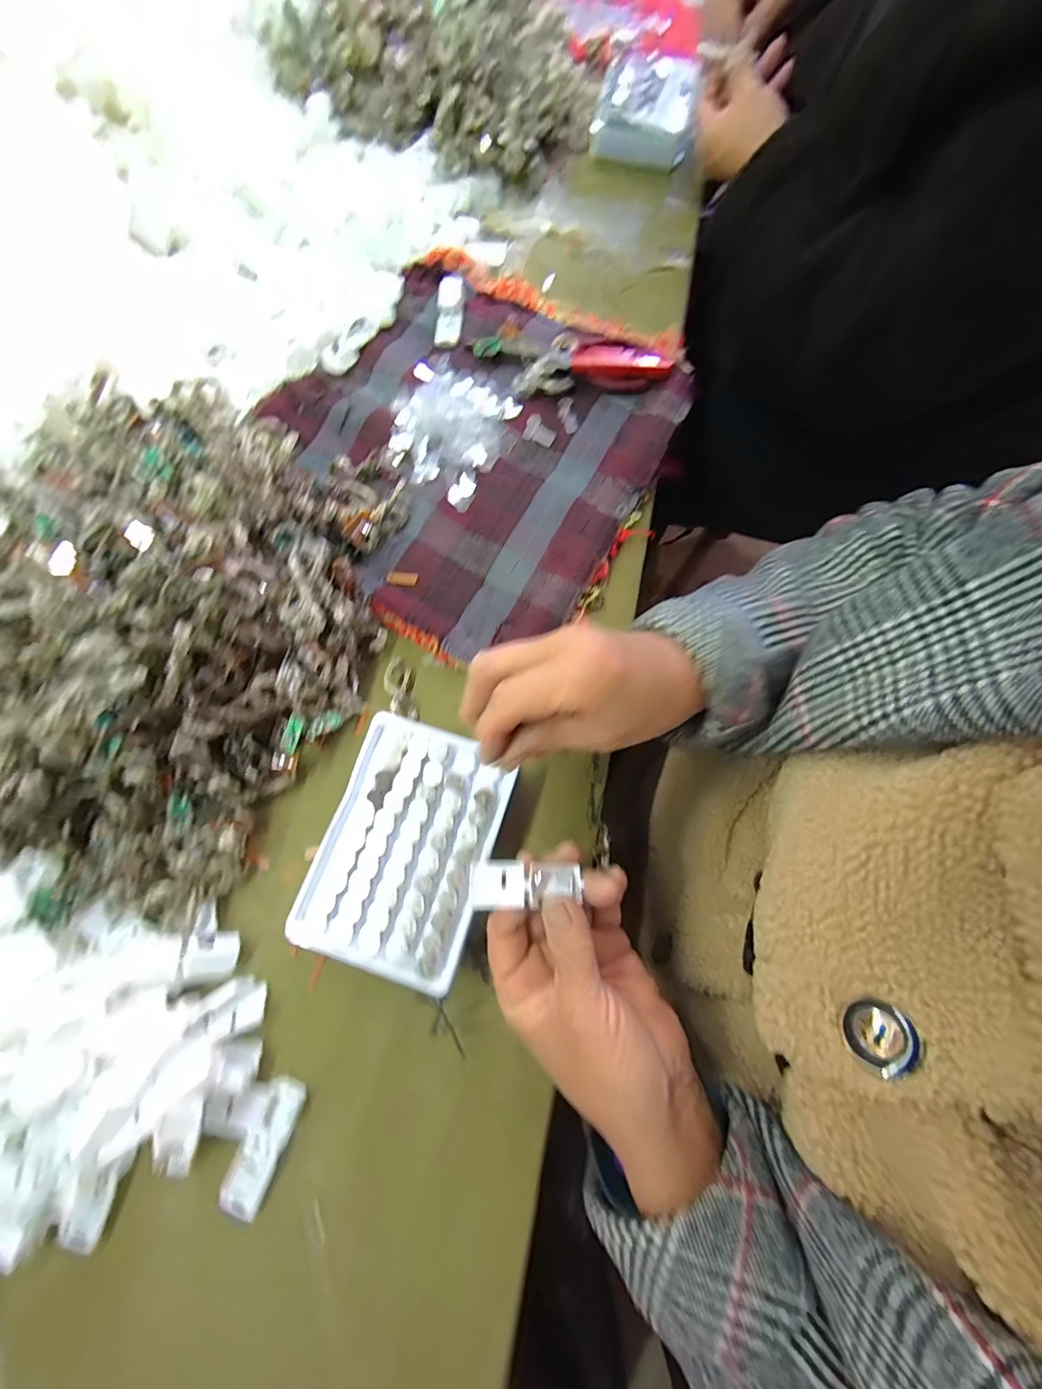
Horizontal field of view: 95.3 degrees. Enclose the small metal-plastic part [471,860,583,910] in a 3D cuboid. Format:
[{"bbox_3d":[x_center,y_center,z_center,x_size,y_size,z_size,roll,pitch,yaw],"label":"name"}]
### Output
[{"bbox_3d":[0.002,0.094,0.237,0.053,0.009,0.020,1,72,-7],"label":"small metal-plastic part"}]

